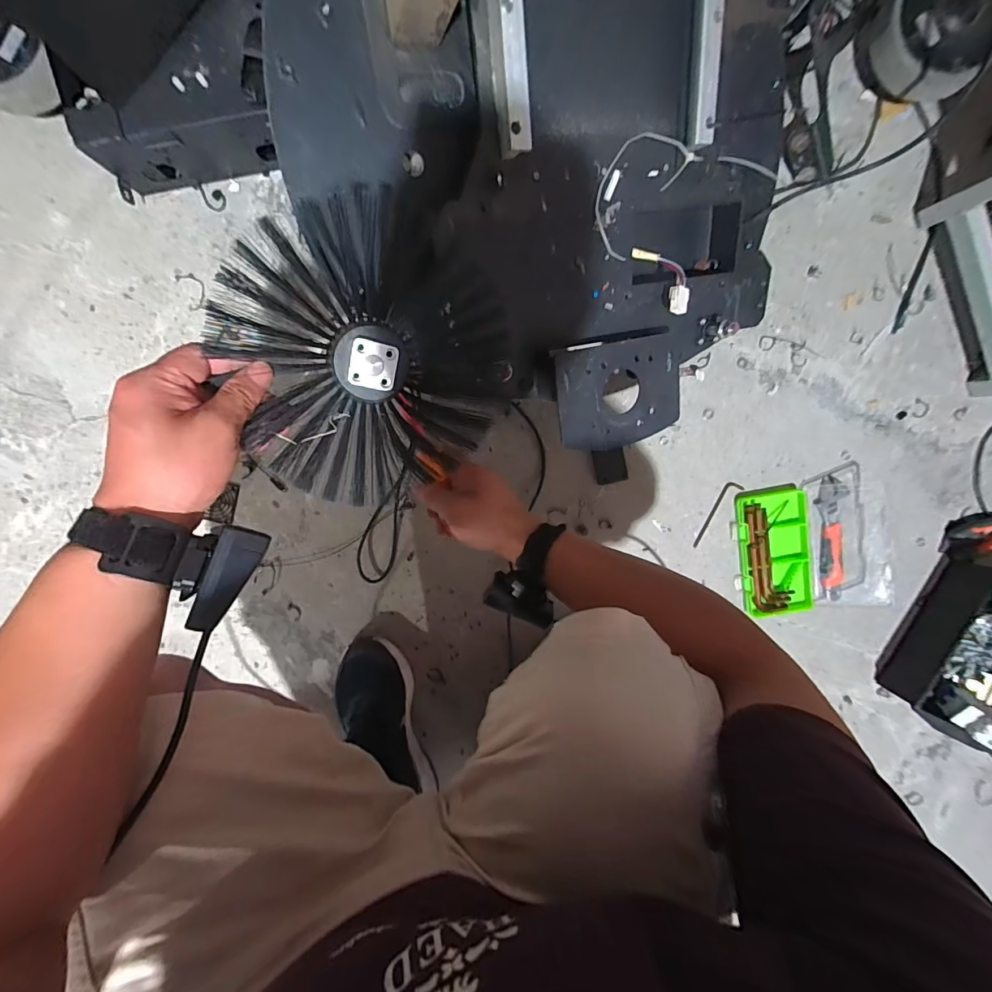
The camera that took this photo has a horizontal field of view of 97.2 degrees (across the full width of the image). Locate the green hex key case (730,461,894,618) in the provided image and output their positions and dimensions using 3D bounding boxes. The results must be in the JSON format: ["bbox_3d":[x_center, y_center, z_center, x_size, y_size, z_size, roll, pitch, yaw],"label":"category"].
[{"bbox_3d":[0.468,0.076,0.652,0.205,0.041,0.214,-8,97,-1],"label":"green hex key case"}]

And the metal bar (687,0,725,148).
[{"bbox_3d":[0.191,-0.426,0.391,0.020,0.022,0.178,-9,117,-1],"label":"metal bar"}]

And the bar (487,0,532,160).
[{"bbox_3d":[0.008,-0.379,0.343,0.028,0.021,0.177,-7,116,-1],"label":"bar"}]

